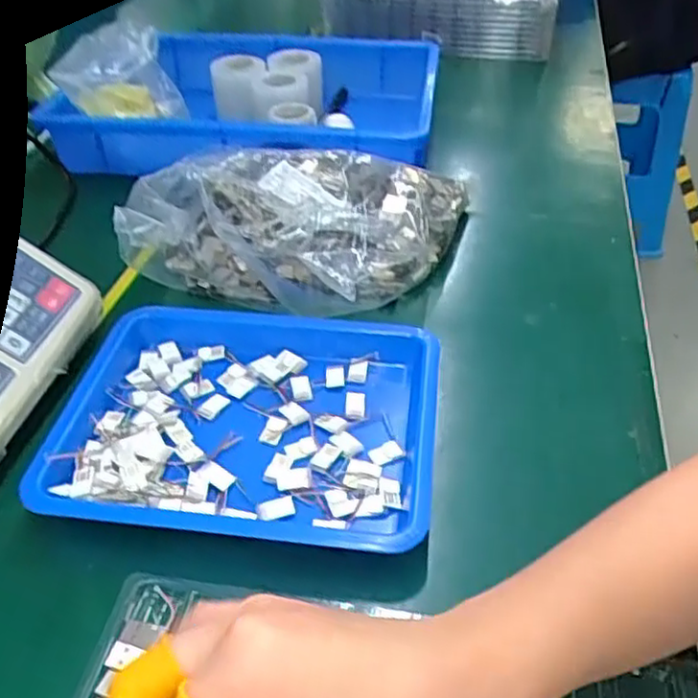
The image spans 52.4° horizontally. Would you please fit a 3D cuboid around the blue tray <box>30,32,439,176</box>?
[{"bbox_3d":[-0.077,-0.253,0.735,0.309,0.070,0.244,5,41,5],"label":"blue tray"}]

